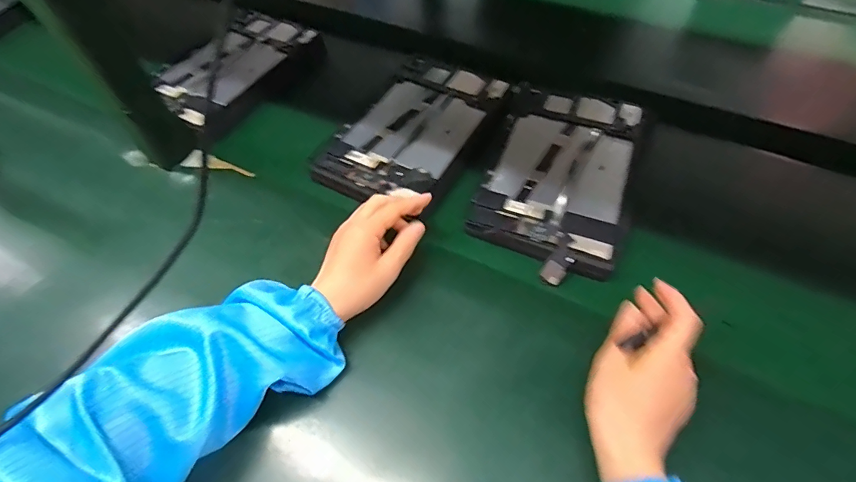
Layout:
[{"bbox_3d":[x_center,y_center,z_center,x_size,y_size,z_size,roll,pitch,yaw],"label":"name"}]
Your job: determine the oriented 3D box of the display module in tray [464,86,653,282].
[{"bbox_3d":[0.150,-0.082,0.501,0.156,0.013,0.255,16,59,13],"label":"display module in tray"}]

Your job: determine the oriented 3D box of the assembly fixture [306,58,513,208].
[{"bbox_3d":[-0.008,-0.137,0.562,0.156,0.035,0.262,23,61,17],"label":"assembly fixture"}]

